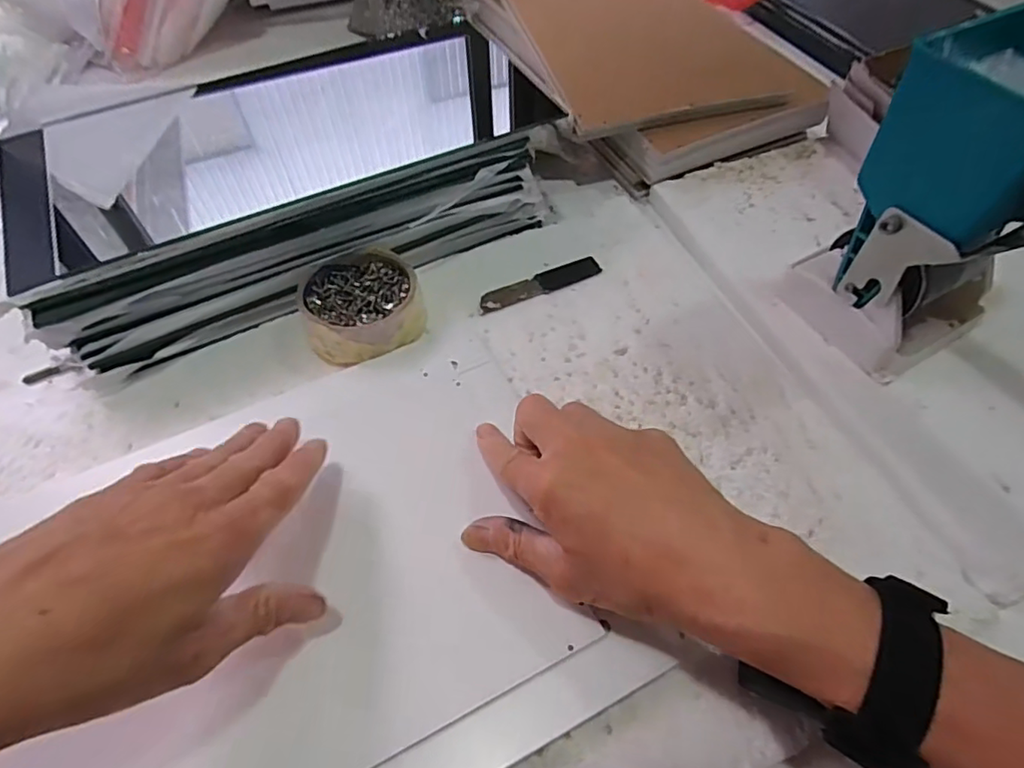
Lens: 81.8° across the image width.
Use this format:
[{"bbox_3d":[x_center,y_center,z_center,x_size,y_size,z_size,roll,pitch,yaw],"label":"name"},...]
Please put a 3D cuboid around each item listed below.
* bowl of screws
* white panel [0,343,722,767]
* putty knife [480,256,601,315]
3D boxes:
[{"bbox_3d":[-0.108,-0.056,0.425,0.081,0.034,0.082,-1,55,1],"label":"bowl of screws"},{"bbox_3d":[-0.150,0.125,0.309,0.399,0.022,0.251,-22,61,-15],"label":"white panel"},{"bbox_3d":[0.022,-0.078,0.459,0.100,0.004,0.019,-21,57,-13],"label":"putty knife"}]

